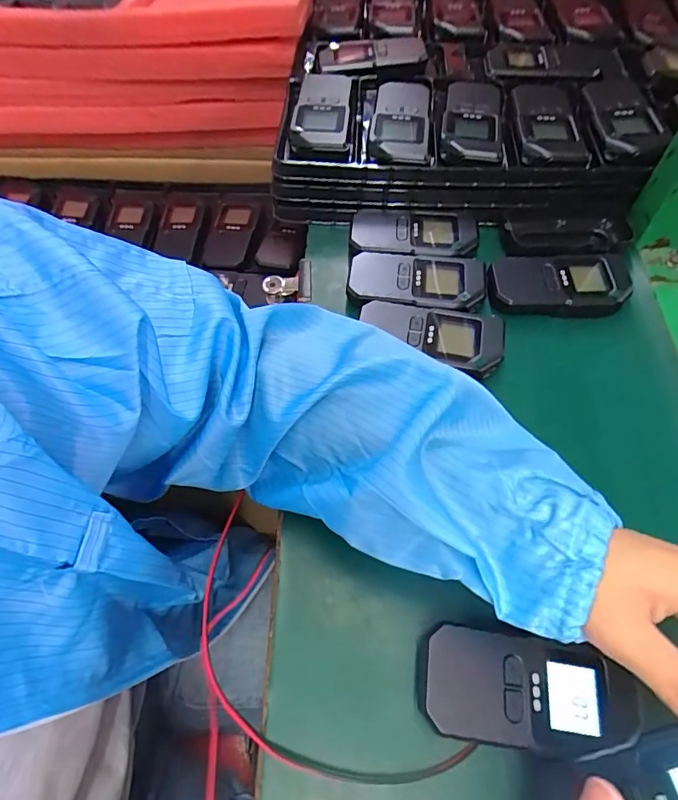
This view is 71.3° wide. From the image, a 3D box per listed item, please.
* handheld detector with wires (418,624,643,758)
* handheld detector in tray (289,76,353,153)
[{"bbox_3d":[0.100,0.160,0.259,0.111,0.029,0.052,6,60,7],"label":"handheld detector with wires"},{"bbox_3d":[-0.017,-0.289,0.471,0.056,0.022,0.121,3,60,3],"label":"handheld detector in tray"}]

